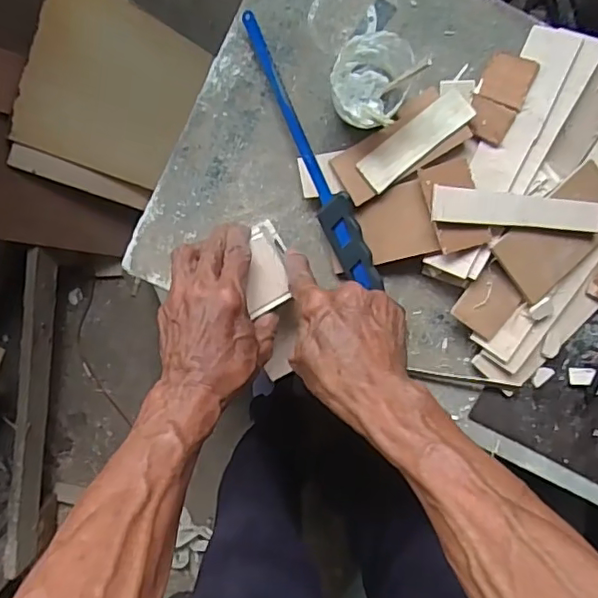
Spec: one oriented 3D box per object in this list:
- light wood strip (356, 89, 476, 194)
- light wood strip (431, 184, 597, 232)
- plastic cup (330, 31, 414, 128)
[{"bbox_3d":[0.094,-0.131,0.466,0.100,0.006,0.032,-39,84,5],"label":"light wood strip"},{"bbox_3d":[0.174,-0.072,0.456,0.135,0.007,0.028,4,91,-3],"label":"light wood strip"},{"bbox_3d":[0.058,-0.171,0.456,0.060,0.055,0.065,0,97,1],"label":"plastic cup"}]

